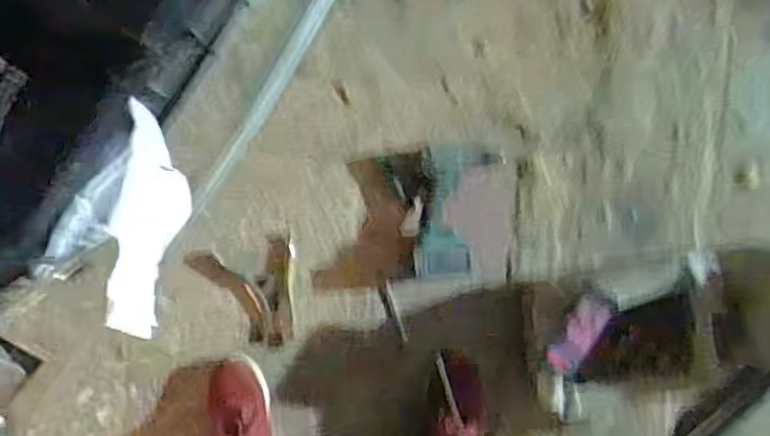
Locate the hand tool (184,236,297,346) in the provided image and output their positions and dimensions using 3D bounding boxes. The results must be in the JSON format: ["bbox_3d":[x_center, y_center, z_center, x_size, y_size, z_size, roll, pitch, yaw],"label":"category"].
[{"bbox_3d":[-0.245,0.143,1.199,0.183,0.020,0.193,-12,94,-2],"label":"hand tool"}]

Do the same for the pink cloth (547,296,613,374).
[{"bbox_3d":[0.321,0.193,1.078,0.065,0.020,0.138,29,107,-4],"label":"pink cloth"}]

